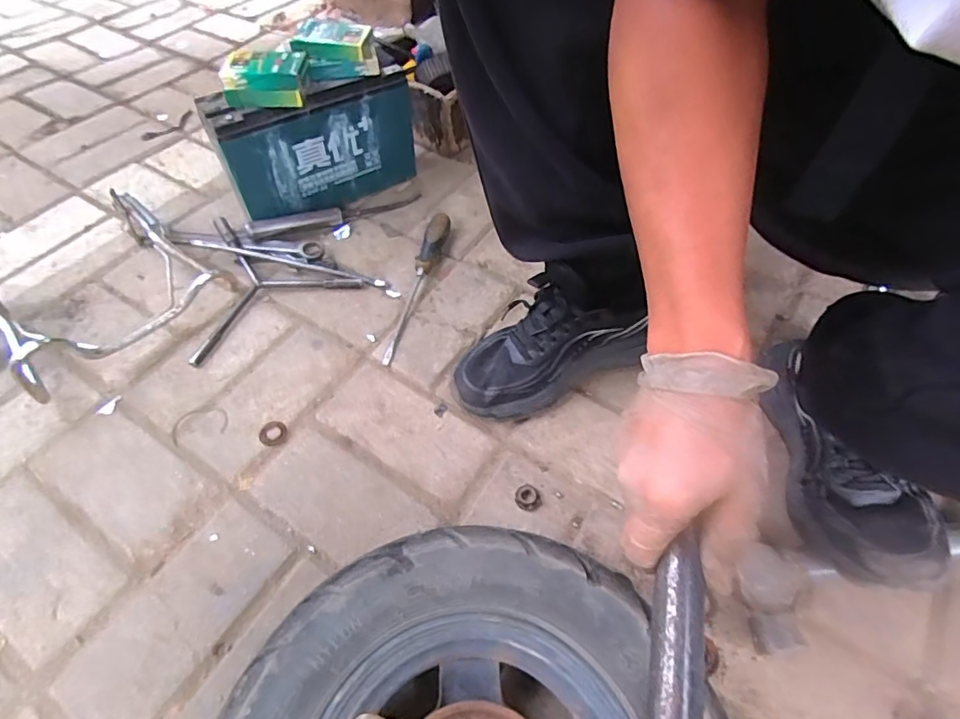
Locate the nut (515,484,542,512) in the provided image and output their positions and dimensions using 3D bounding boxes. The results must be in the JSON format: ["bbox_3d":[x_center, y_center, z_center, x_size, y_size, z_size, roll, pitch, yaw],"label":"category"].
[{"bbox_3d":[0.047,0.137,0.495,0.025,0.009,0.027,0,55,0],"label":"nut"}]

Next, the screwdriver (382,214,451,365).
[{"bbox_3d":[-0.084,-0.101,0.648,0.025,0.027,0.241,13,56,9],"label":"screwdriver"}]

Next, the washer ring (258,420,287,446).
[{"bbox_3d":[-0.222,0.079,0.535,0.029,0.004,0.028,0,55,0],"label":"washer ring"}]

